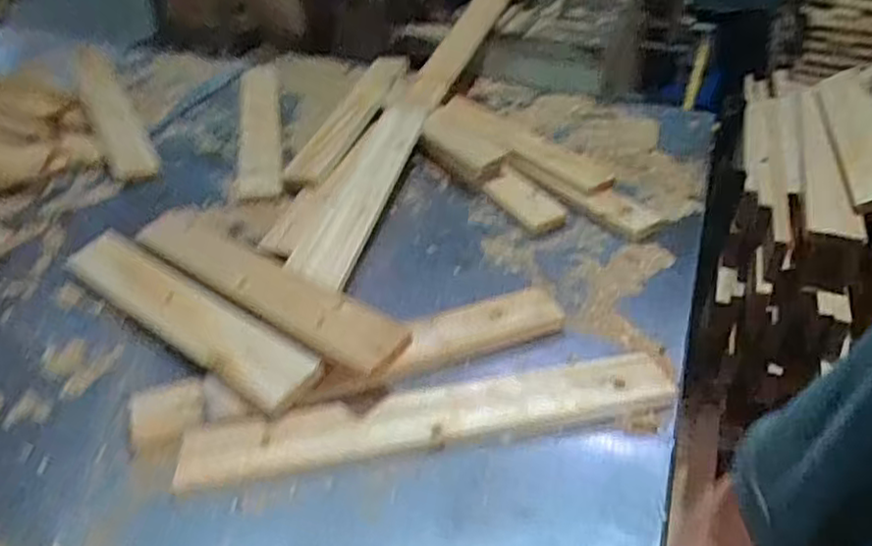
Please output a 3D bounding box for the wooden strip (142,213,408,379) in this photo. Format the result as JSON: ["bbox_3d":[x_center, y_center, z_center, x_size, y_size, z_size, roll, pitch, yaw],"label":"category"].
[{"bbox_3d":[-0.227,0.002,0.866,0.504,0.026,0.089,24,50,38],"label":"wooden strip"}]

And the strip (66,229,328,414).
[{"bbox_3d":[-0.315,0.045,0.847,0.453,0.015,0.082,25,60,34],"label":"strip"}]

